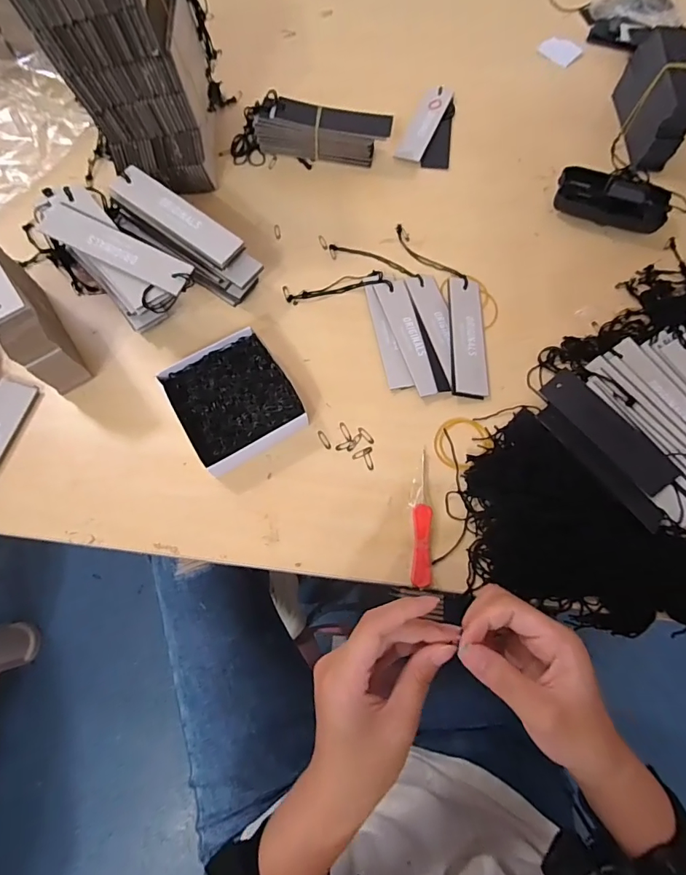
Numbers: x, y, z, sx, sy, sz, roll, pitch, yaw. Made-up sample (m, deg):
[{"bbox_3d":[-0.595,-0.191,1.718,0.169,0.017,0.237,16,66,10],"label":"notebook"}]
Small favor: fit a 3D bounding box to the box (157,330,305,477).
[{"bbox_3d":[-0.096,-0.032,0.400,0.095,0.025,0.110,-30,73,-11],"label":"box"}]

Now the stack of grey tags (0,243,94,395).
[{"bbox_3d":[-0.280,-0.116,0.381,0.037,0.109,0.135,-35,74,-12],"label":"stack of grey tags"}]

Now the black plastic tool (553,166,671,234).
[{"bbox_3d":[0.279,-0.247,0.466,0.110,0.042,0.041,27,72,9],"label":"black plastic tool"}]

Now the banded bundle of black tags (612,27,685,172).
[{"bbox_3d":[0.346,-0.374,0.494,0.039,0.078,0.137,5,70,1],"label":"banded bundle of black tags"}]

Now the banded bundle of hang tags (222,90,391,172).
[{"bbox_3d":[-0.038,-0.336,0.494,0.174,0.045,0.043,8,70,2],"label":"banded bundle of hang tags"}]

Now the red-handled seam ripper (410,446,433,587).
[{"bbox_3d":[0.066,0.065,0.374,0.016,0.006,0.113,4,70,1],"label":"red-handled seam ripper"}]

